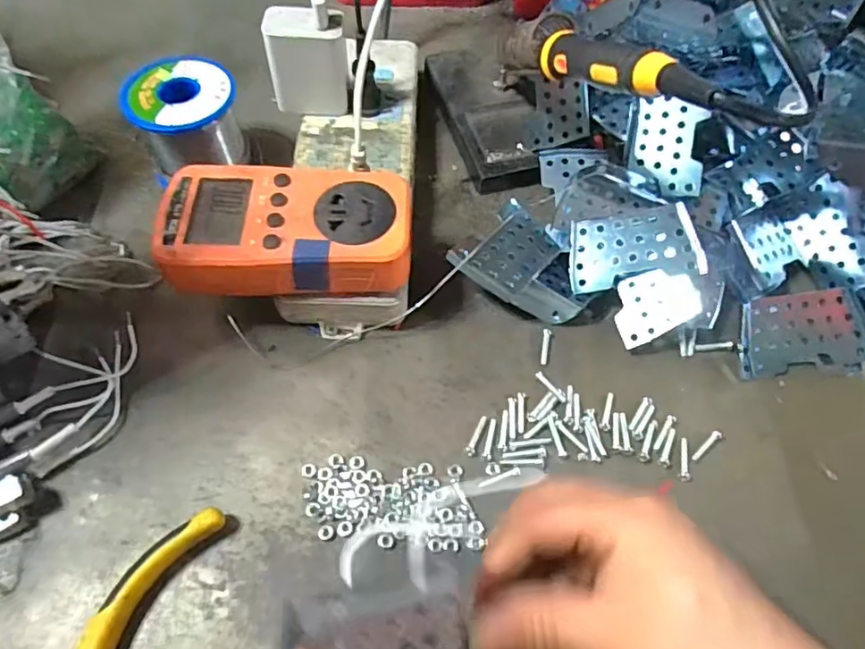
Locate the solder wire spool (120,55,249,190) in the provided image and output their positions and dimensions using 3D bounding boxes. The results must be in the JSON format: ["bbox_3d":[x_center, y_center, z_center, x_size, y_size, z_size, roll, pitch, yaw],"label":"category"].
[{"bbox_3d":[-0.157,-0.132,0.375,0.063,0.060,0.060,1,62,-1],"label":"solder wire spool"}]

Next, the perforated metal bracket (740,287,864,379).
[{"bbox_3d":[0.219,0.005,0.337,0.078,0.007,0.047,-3,83,0],"label":"perforated metal bracket"}]

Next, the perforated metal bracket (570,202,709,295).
[{"bbox_3d":[0.116,-0.045,0.335,0.070,0.008,0.044,-9,78,13],"label":"perforated metal bracket"}]

